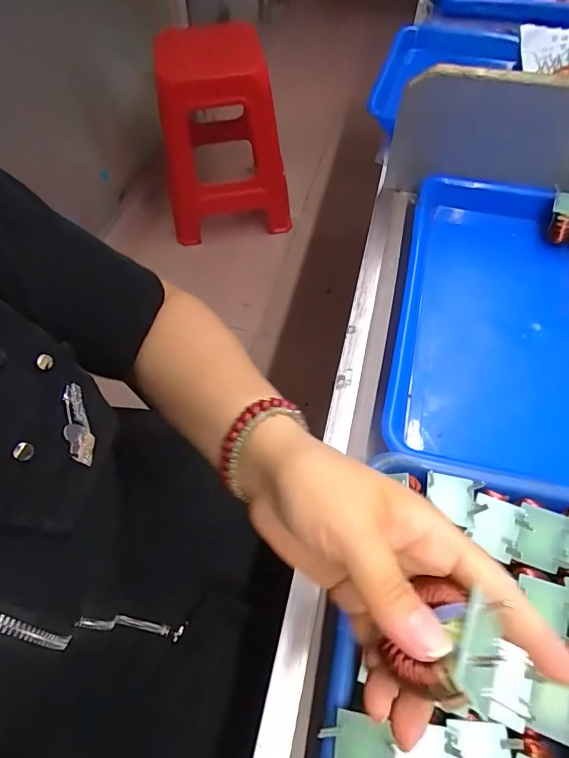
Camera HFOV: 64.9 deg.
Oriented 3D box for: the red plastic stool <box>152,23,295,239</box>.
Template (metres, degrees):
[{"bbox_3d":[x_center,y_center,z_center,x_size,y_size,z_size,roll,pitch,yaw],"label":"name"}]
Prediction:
[{"bbox_3d":[-0.192,-0.752,1.358,0.374,0.484,0.370,-6,59,-2],"label":"red plastic stool"}]

